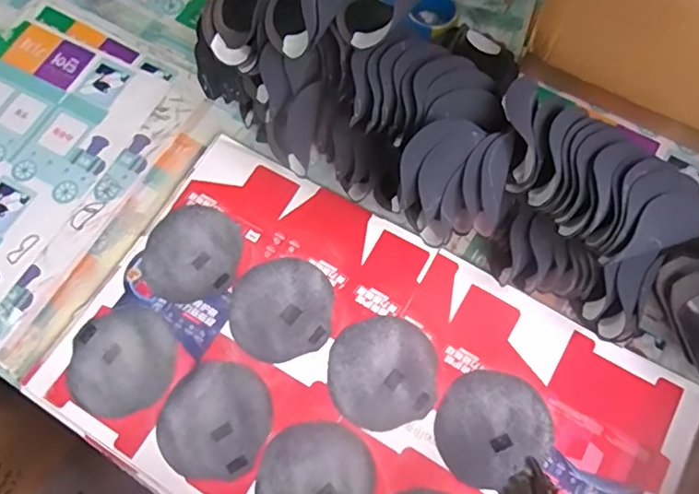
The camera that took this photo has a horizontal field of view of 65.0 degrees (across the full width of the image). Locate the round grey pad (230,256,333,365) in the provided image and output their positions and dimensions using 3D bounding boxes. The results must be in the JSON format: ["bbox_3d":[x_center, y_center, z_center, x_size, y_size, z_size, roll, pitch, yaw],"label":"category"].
[{"bbox_3d":[-0.095,0.084,0.769,0.141,0.007,0.142,-1,66,1],"label":"round grey pad"}]

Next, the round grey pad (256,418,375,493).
[{"bbox_3d":[-0.043,0.293,0.679,0.139,0.010,0.147,-1,66,1],"label":"round grey pad"}]

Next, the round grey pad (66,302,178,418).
[{"bbox_3d":[-0.311,0.151,0.747,0.143,0.007,0.143,-1,66,1],"label":"round grey pad"}]

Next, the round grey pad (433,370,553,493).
[{"bbox_3d":[0.182,0.228,0.706,0.146,0.004,0.131,-29,68,-11],"label":"round grey pad"}]

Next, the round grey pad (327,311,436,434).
[{"bbox_3d":[0.044,0.166,0.737,0.142,0.005,0.145,-1,66,1],"label":"round grey pad"}]

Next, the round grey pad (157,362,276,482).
[{"bbox_3d":[-0.175,0.223,0.713,0.139,0.010,0.140,-1,66,1],"label":"round grey pad"}]

